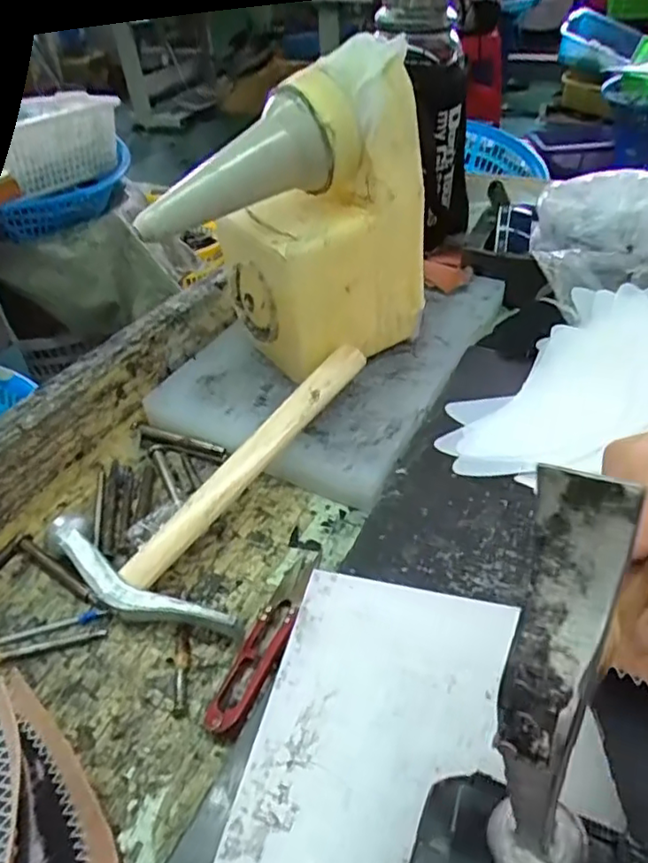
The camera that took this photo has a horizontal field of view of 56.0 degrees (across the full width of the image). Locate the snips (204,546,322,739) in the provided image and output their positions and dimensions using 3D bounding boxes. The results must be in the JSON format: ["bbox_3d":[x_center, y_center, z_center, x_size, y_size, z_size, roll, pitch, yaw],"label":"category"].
[{"bbox_3d":[-0.030,0.113,0.348,0.024,0.010,0.123,13,44,18],"label":"snips"}]

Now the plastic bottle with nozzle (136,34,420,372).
[{"bbox_3d":[-0.023,-0.136,0.437,0.193,0.213,0.083,-16,43,-13],"label":"plastic bottle with nozzle"}]

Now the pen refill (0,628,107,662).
[{"bbox_3d":[-0.167,0.125,0.350,0.079,0.007,0.010,-13,42,-10],"label":"pen refill"}]

